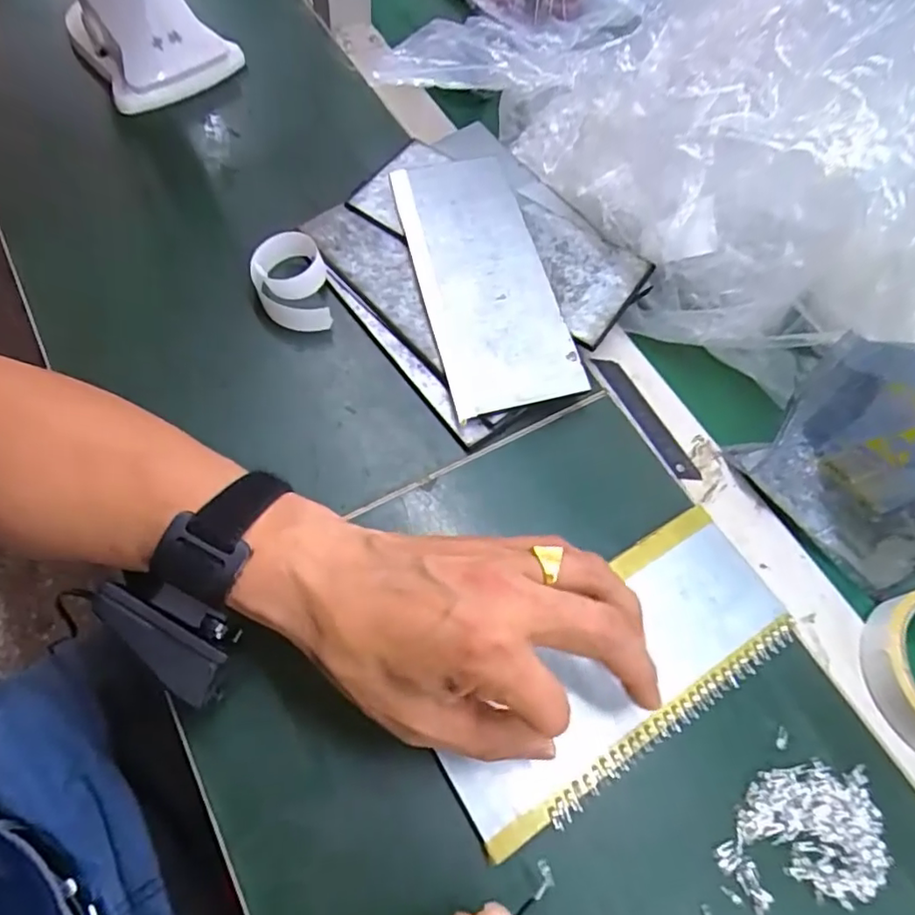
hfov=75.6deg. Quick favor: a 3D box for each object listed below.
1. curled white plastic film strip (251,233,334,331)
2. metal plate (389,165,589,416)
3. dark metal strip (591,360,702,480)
[{"bbox_3d":[-0.109,-0.113,0.388,0.044,0.034,0.058,-8,65,-10],"label":"curled white plastic film strip"},{"bbox_3d":[0.016,-0.123,0.397,0.085,0.009,0.204,-12,69,-7],"label":"metal plate"},{"bbox_3d":[0.121,-0.026,0.379,0.018,0.005,0.097,-24,68,-20],"label":"dark metal strip"}]

